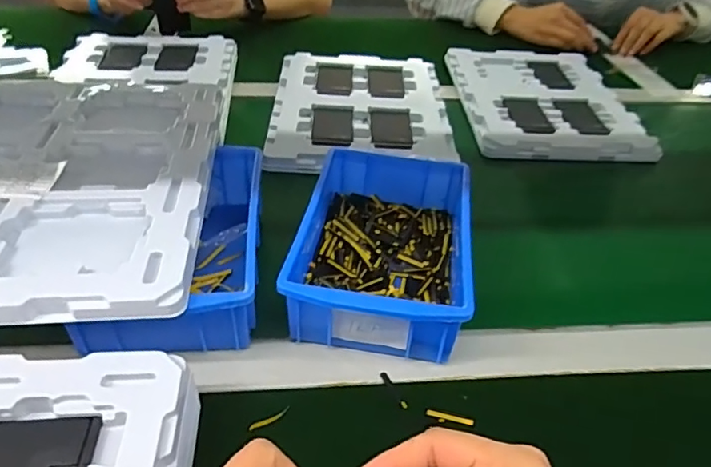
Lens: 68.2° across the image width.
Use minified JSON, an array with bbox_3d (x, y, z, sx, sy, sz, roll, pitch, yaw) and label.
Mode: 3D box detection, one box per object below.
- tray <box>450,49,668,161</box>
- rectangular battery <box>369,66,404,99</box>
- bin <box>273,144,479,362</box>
[{"bbox_3d":[0.264,-0.193,0.751,0.229,0.020,0.296,1,40,-4],"label":"tray"},{"bbox_3d":[0.044,-0.217,0.748,0.050,0.004,0.095,3,40,-2],"label":"rectangular battery"},{"bbox_3d":[0.025,0.007,0.445,0.130,0.059,0.203,8,41,5],"label":"bin"}]

